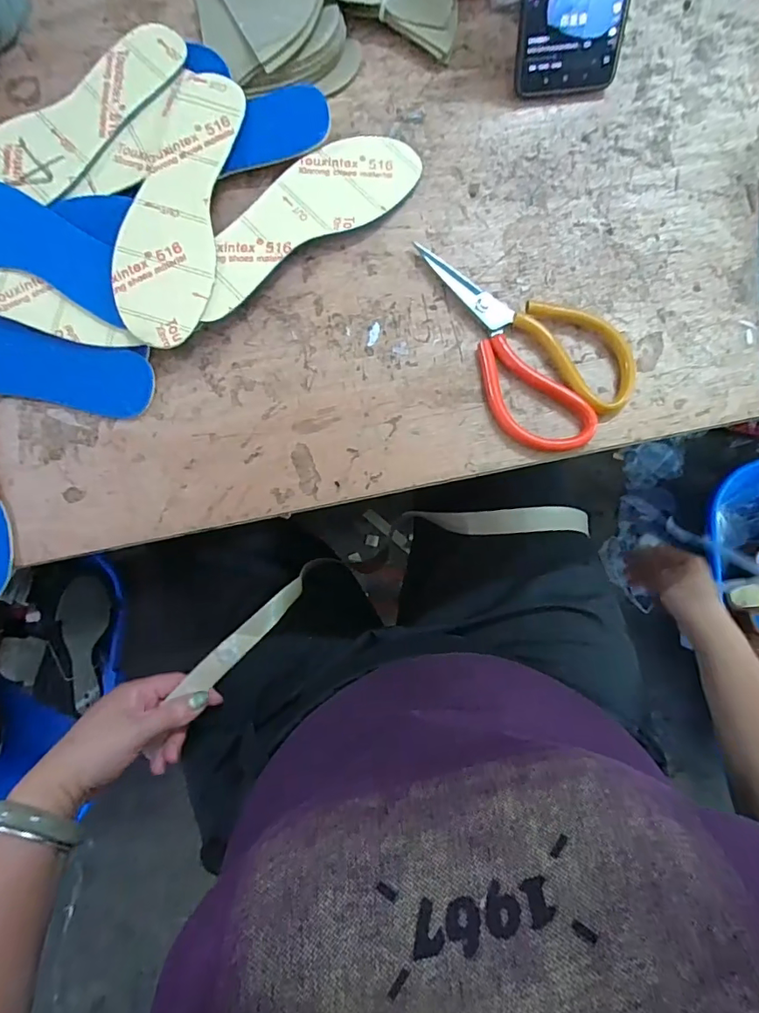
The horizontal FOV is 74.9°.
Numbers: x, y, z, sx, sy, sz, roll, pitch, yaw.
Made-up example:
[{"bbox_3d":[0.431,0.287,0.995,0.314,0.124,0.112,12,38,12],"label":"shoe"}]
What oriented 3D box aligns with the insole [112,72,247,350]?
[{"bbox_3d":[-0.152,-0.226,0.374,0.070,0.004,0.215,8,83,-1],"label":"insole"}]

